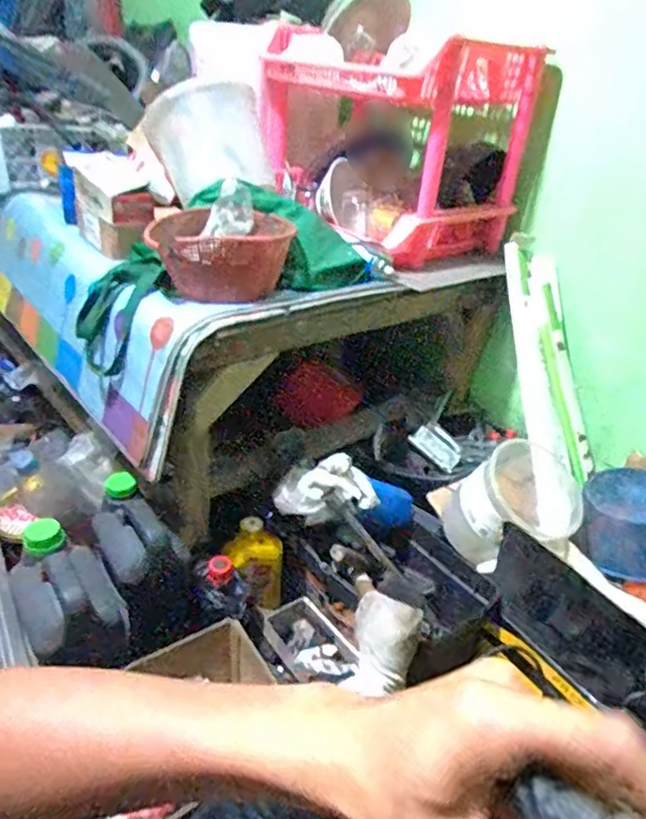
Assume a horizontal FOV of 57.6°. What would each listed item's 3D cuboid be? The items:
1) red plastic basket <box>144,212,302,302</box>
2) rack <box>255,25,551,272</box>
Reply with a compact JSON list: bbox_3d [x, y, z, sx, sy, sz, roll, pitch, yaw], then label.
[{"bbox_3d":[-0.149,-0.230,0.878,0.202,0.089,0.127,4,31,-4],"label":"red plastic basket"},{"bbox_3d":[0.130,-0.513,1.132,0.355,0.326,0.425,-17,38,-33],"label":"rack"}]

